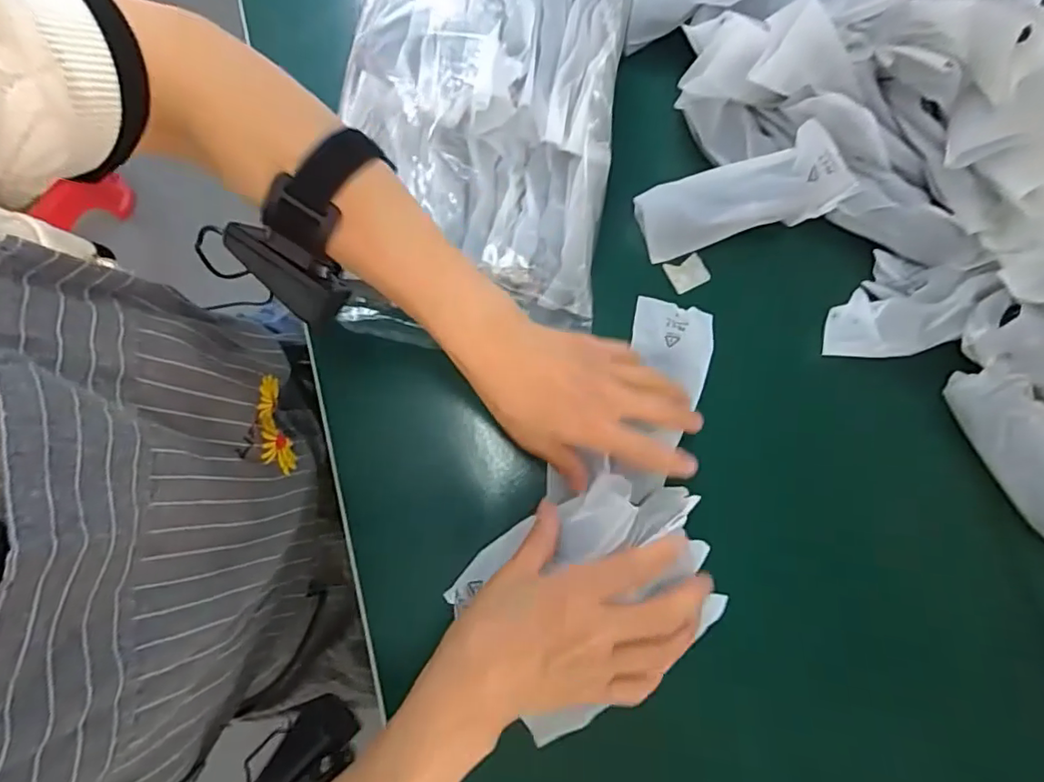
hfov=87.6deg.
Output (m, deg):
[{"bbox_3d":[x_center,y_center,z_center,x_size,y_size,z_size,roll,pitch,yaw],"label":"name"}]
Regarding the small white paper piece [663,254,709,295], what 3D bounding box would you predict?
[{"bbox_3d":[0.131,-0.093,0.433,0.031,0.005,0.025,-22,80,-3],"label":"small white paper piece"}]

